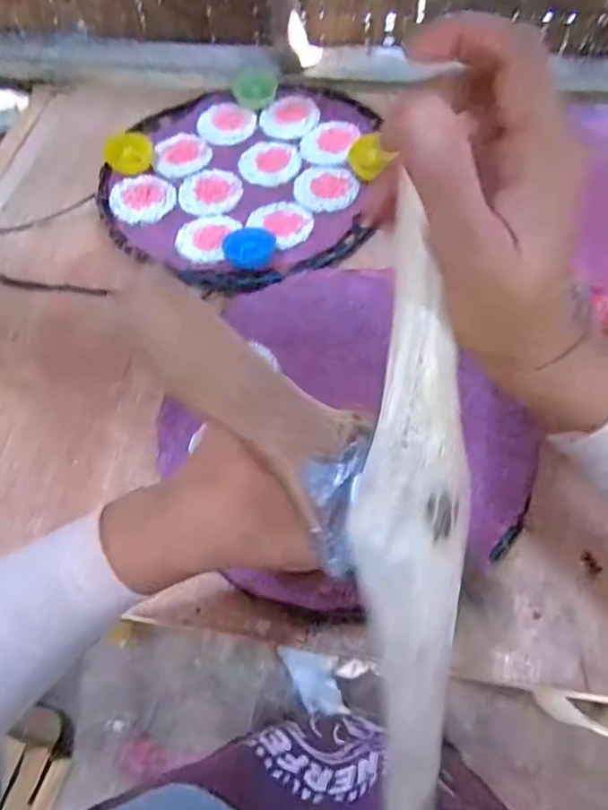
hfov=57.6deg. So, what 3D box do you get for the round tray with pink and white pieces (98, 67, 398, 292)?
[{"bbox_3d":[-0.072,-0.307,0.709,0.345,0.021,0.376,-2,61,3],"label":"round tray with pink and white pieces"}]

